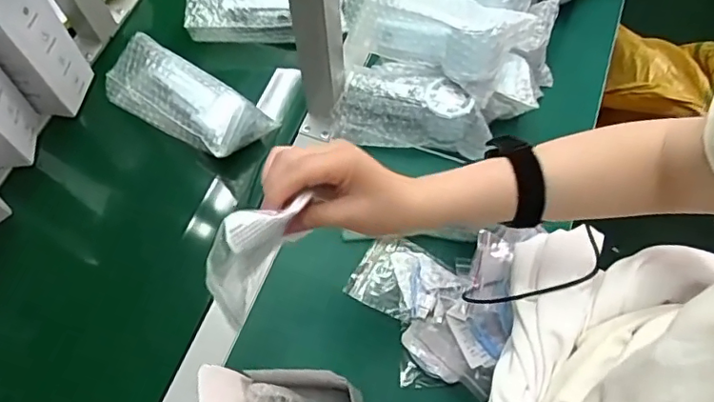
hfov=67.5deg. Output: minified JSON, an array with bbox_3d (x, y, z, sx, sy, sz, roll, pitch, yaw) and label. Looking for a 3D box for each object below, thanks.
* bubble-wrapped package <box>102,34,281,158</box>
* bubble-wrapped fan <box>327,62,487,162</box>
[{"bbox_3d":[-0.212,-0.121,0.650,0.203,0.058,0.085,28,67,12],"label":"bubble-wrapped package"},{"bbox_3d":[0.068,-0.104,0.636,0.186,0.064,0.087,18,65,7],"label":"bubble-wrapped fan"}]

